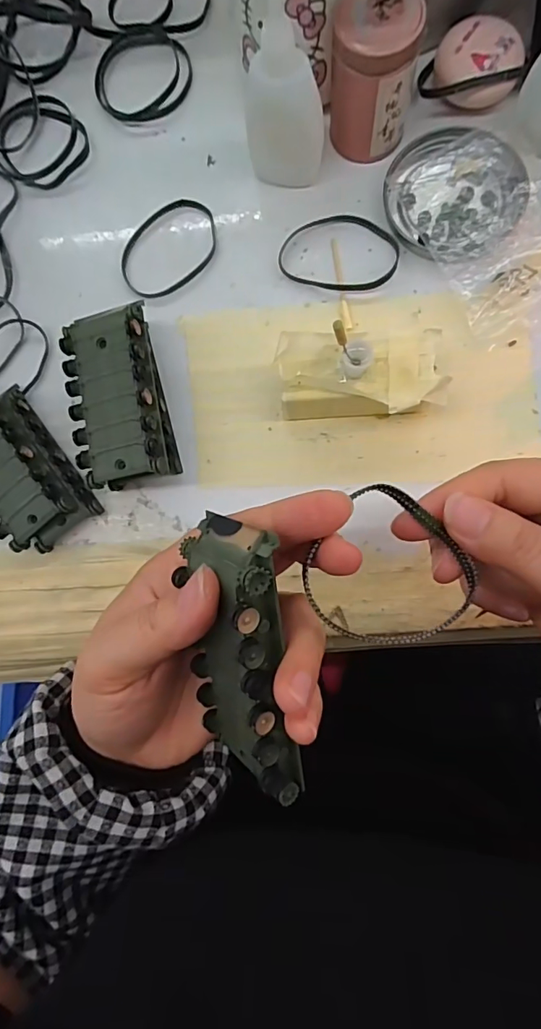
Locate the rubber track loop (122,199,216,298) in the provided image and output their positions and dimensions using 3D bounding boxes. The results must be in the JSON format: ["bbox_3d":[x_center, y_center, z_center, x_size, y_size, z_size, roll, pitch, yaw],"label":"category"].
[{"bbox_3d":[-0.064,-0.167,0.305,0.052,0.004,0.069,42,89,8],"label":"rubber track loop"}]

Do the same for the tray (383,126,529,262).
[{"bbox_3d":[0.106,-0.186,0.285,0.073,0.011,0.080,-1,84,5],"label":"tray"}]

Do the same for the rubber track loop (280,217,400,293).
[{"bbox_3d":[0.042,-0.158,0.293,0.069,0.004,0.049,19,86,7],"label":"rubber track loop"}]

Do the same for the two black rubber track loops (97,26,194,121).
[{"bbox_3d":[-0.086,-0.289,0.320,0.062,0.004,0.067,-1,84,5],"label":"two black rubber track loops"}]

